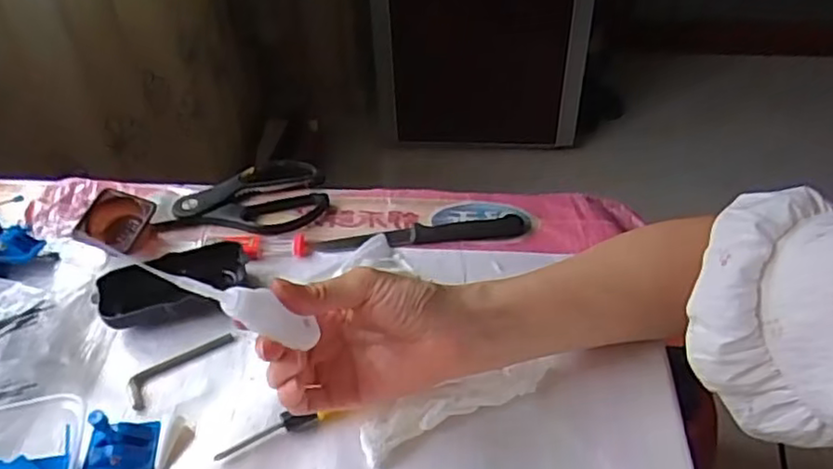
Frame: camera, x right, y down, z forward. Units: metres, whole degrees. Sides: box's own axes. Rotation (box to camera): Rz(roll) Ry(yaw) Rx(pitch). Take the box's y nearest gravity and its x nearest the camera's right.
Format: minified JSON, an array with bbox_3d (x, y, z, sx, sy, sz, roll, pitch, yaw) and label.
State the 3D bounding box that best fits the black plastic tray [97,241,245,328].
[{"bbox_3d":[-0.184,0.040,0.506,0.104,0.024,0.049,-14,43,-14],"label":"black plastic tray"}]

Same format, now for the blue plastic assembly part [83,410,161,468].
[{"bbox_3d":[-0.187,0.123,0.409,0.045,0.043,0.031,-4,42,-4],"label":"blue plastic assembly part"}]

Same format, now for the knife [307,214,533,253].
[{"bbox_3d":[0.005,-0.002,0.572,0.181,0.008,0.031,-5,42,-4],"label":"knife"}]

